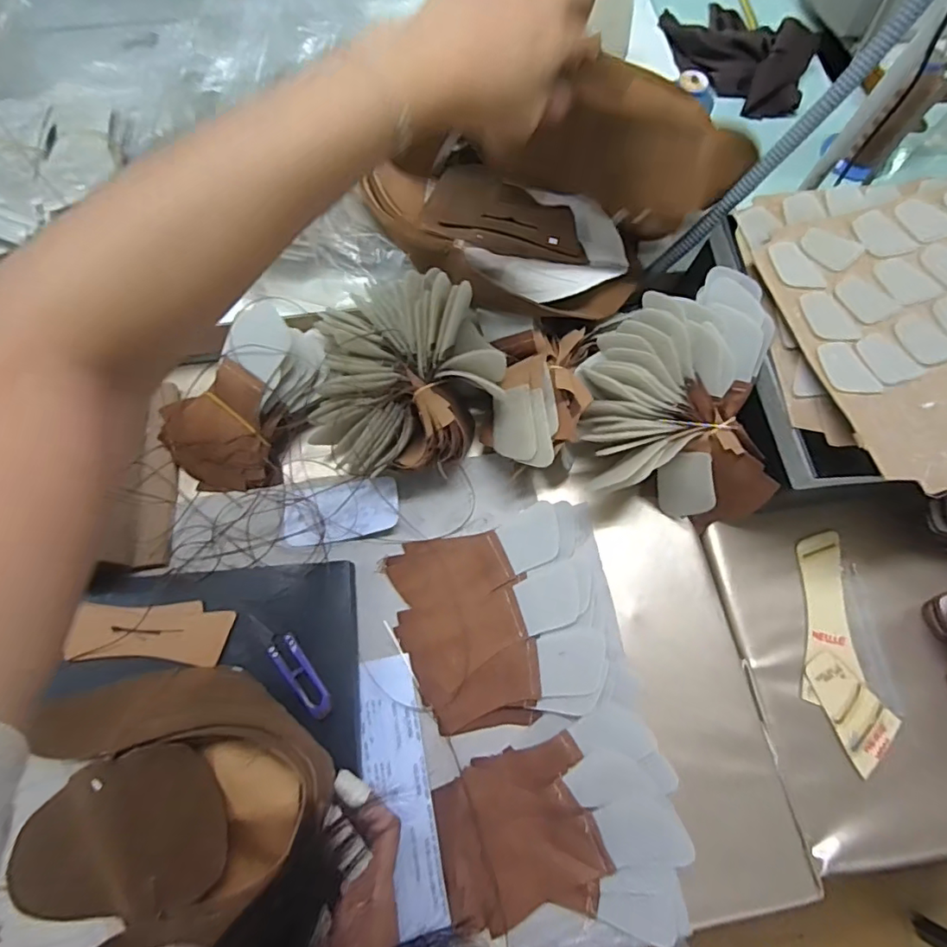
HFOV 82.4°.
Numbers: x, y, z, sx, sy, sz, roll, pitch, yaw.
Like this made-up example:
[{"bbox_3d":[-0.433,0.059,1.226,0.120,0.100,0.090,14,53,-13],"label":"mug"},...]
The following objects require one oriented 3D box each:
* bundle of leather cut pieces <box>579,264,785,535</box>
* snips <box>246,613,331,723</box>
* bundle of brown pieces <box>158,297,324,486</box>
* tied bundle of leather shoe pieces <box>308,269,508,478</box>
[{"bbox_3d":[0.167,-0.055,0.466,0.143,0.123,0.179,-6,72,-4],"label":"bundle of leather cut pieces"},{"bbox_3d":[-0.142,0.149,0.424,0.022,0.012,0.095,-36,76,-13],"label":"snips"},{"bbox_3d":[-0.199,-0.065,0.466,0.101,0.068,0.163,38,74,10],"label":"bundle of brown pieces"},{"bbox_3d":[-0.059,-0.088,0.463,0.168,0.079,0.168,7,71,0],"label":"tied bundle of leather shoe pieces"}]

